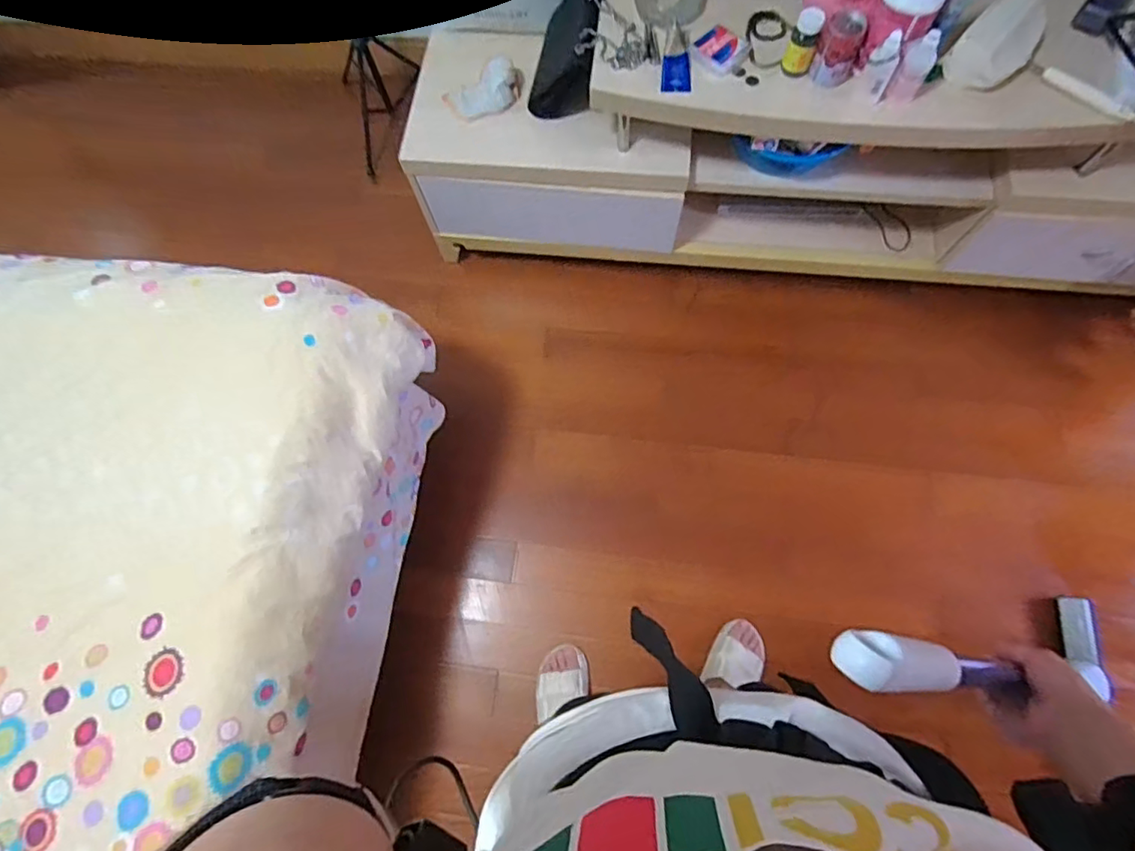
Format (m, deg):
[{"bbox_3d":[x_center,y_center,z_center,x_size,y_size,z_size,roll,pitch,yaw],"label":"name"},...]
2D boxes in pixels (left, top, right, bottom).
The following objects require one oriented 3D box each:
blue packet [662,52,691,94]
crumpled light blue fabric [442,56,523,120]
[{"bbox_3d":[0.194,-0.627,1.003,0.050,0.008,0.078,-2,78,7],"label":"blue packet"},{"bbox_3d":[-0.170,-0.698,1.181,0.162,0.050,0.116,-28,77,-10],"label":"crumpled light blue fabric"}]

